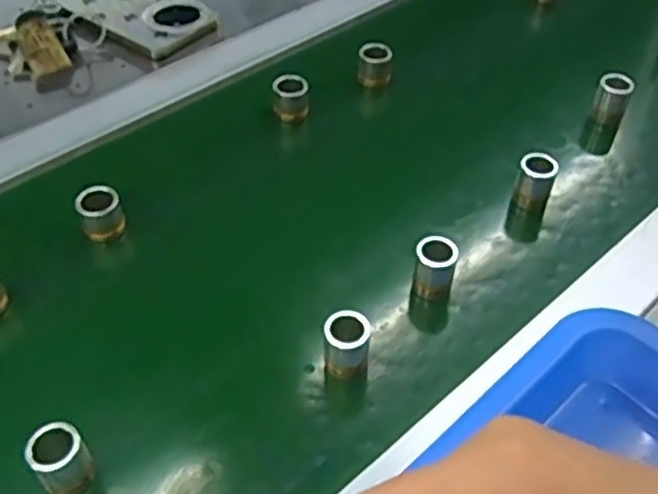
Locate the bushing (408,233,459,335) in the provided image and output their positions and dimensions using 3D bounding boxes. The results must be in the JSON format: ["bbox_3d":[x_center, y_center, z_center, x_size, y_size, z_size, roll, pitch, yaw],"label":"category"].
[{"bbox_3d":[0.059,0.014,0.390,0.023,0.032,0.026,10,49,5],"label":"bushing"}]

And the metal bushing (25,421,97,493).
[{"bbox_3d":[-0.121,0.097,0.313,0.022,0.033,0.019,-26,56,-24],"label":"metal bushing"}]

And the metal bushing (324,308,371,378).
[{"bbox_3d":[0.009,0.051,0.355,0.022,0.034,0.021,8,49,3],"label":"metal bushing"}]

